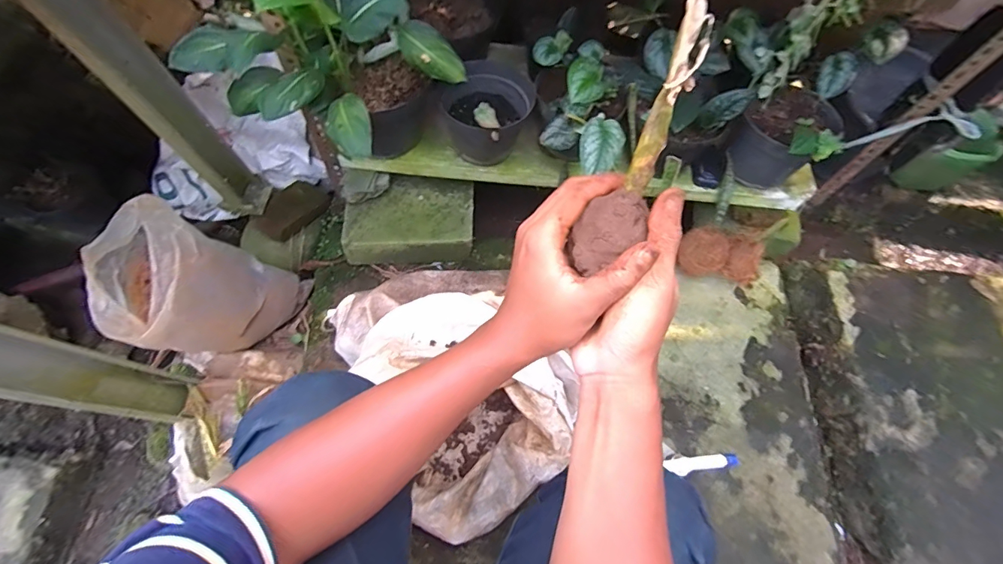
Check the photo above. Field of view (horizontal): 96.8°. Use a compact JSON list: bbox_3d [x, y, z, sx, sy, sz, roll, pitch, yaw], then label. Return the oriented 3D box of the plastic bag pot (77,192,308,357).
[{"bbox_3d":[-0.533,0.012,0.783,0.179,0.290,0.239,23,67,8],"label":"plastic bag pot"}]

